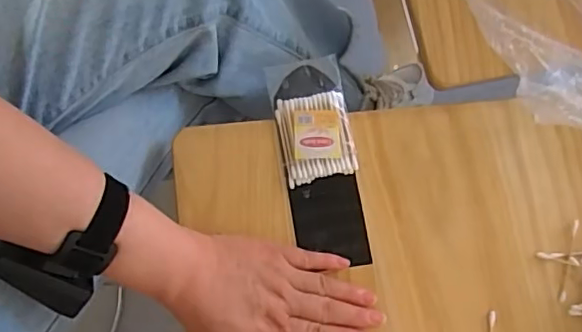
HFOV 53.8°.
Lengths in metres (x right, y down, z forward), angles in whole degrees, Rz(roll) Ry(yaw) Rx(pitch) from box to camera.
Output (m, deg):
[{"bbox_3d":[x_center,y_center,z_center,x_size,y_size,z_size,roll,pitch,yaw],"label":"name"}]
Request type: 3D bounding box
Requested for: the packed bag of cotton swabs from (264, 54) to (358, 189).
[{"bbox_3d":[0.018,-0.042,0.489,0.061,0.008,0.107,-11,80,-4],"label":"packed bag of cotton swabs"}]

